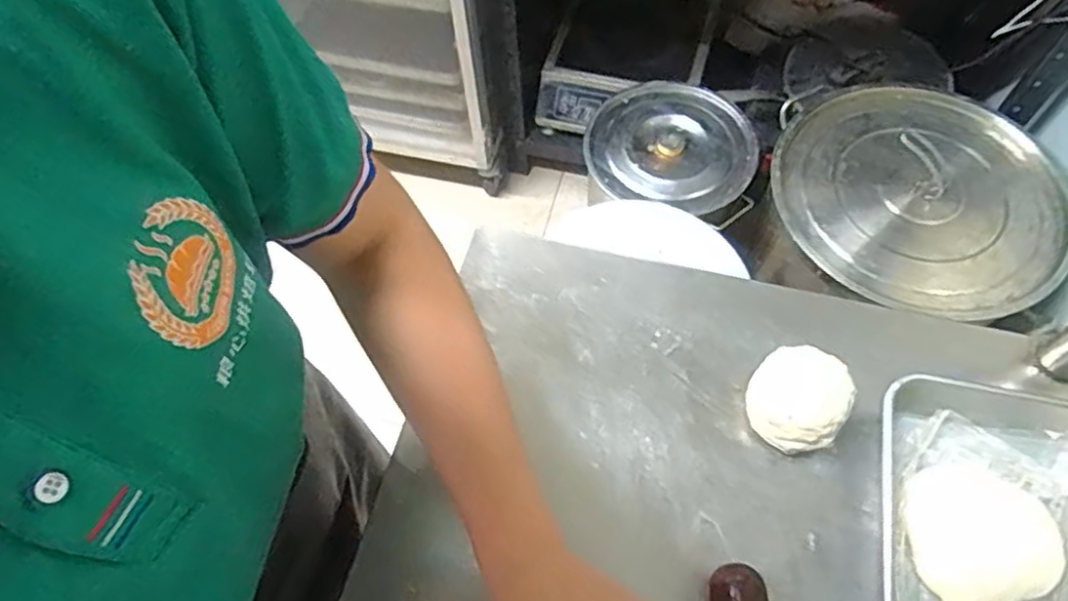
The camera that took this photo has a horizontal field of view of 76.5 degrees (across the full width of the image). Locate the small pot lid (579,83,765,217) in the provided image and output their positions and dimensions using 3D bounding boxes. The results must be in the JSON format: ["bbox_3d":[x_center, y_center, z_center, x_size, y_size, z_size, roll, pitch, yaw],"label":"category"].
[{"bbox_3d":[0.261,-0.297,1.286,0.308,0.063,0.298,-1,62,2],"label":"small pot lid"}]

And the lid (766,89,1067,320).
[{"bbox_3d":[0.637,-0.184,1.125,0.455,0.065,0.429,-1,62,2],"label":"lid"}]

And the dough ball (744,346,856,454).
[{"bbox_3d":[0.204,0.078,0.530,0.070,0.045,0.075,-1,62,2],"label":"dough ball"}]

